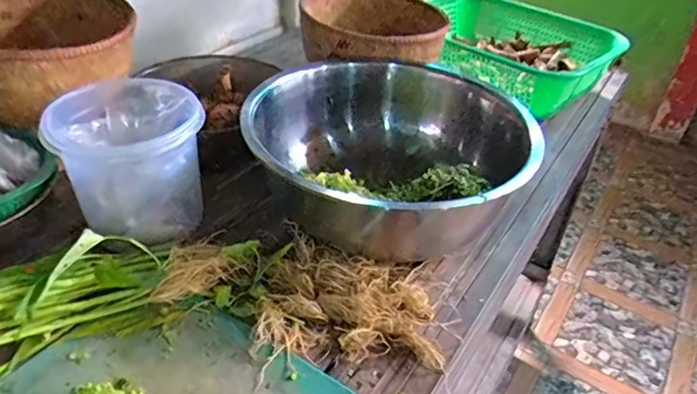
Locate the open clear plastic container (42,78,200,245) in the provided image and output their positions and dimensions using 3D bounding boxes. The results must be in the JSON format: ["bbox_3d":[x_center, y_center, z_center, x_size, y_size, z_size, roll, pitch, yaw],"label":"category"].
[{"bbox_3d":[-0.263,-0.051,0.667,0.136,0.143,0.155,11,38,10],"label":"open clear plastic container"}]

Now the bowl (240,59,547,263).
[{"bbox_3d":[0.064,-0.044,0.726,0.329,0.176,0.366,25,43,25],"label":"bowl"}]

